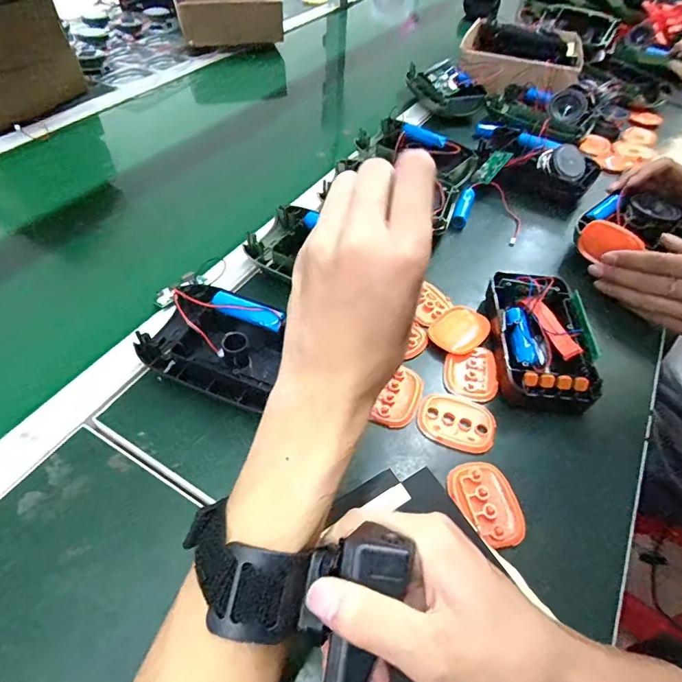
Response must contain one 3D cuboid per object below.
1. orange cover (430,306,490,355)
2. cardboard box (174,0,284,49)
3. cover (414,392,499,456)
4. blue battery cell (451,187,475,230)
[{"bbox_3d":[0.114,-0.011,0.435,0.060,0.006,0.045,-36,61,-28],"label":"orange cover"},{"bbox_3d":[-0.240,-0.690,0.944,0.210,0.071,0.205,-9,52,-11],"label":"cardboard box"},{"bbox_3d":[0.096,0.066,0.376,0.065,0.007,0.049,19,52,11],"label":"cover"},{"bbox_3d":[0.157,-0.171,0.572,0.017,0.018,0.071,18,52,11],"label":"blue battery cell"}]

